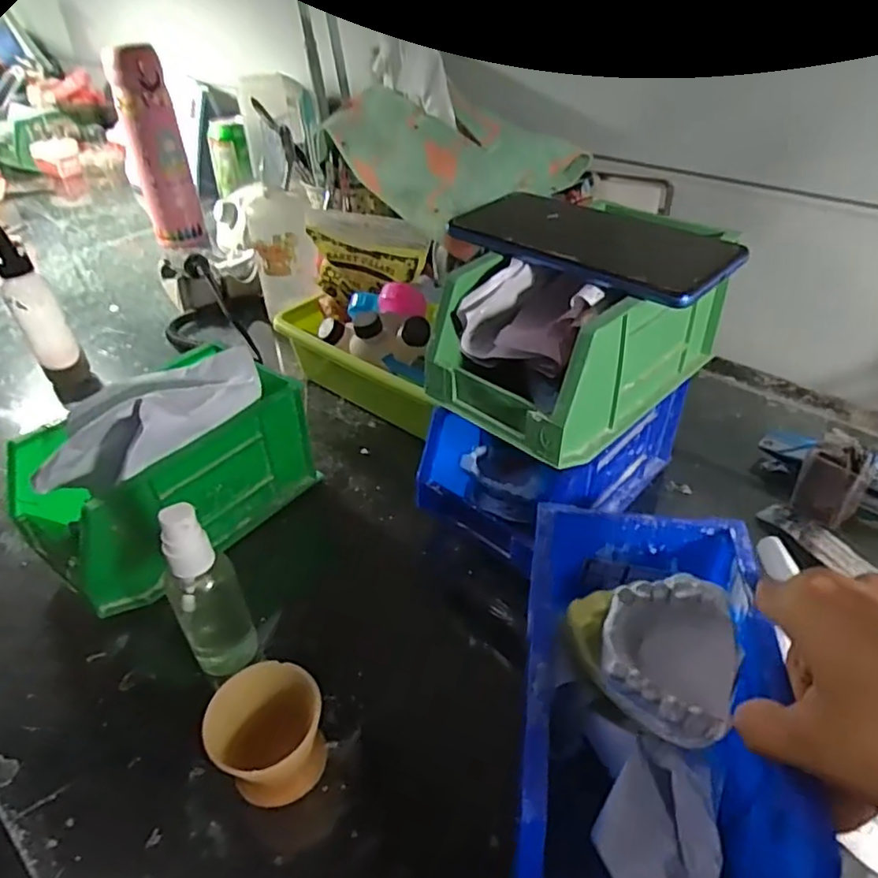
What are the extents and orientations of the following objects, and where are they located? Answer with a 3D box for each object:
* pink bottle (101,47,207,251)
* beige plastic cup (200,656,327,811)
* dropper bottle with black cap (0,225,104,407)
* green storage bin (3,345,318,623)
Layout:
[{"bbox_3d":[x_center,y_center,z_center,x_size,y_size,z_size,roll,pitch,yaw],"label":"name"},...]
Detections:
[{"bbox_3d":[-0.344,-0.349,0.768,0.062,0.216,0.051,-19,42,-18],"label":"pink bottle"},{"bbox_3d":[-0.079,0.143,0.301,0.047,0.052,0.049,-2,39,2],"label":"beige plastic cup"},{"bbox_3d":[-0.353,-0.106,0.558,0.040,0.153,0.037,-26,44,-25],"label":"dropper bottle with black cap"},{"bbox_3d":[-0.178,0.021,0.418,0.093,0.104,0.170,26,48,31],"label":"green storage bin"}]

